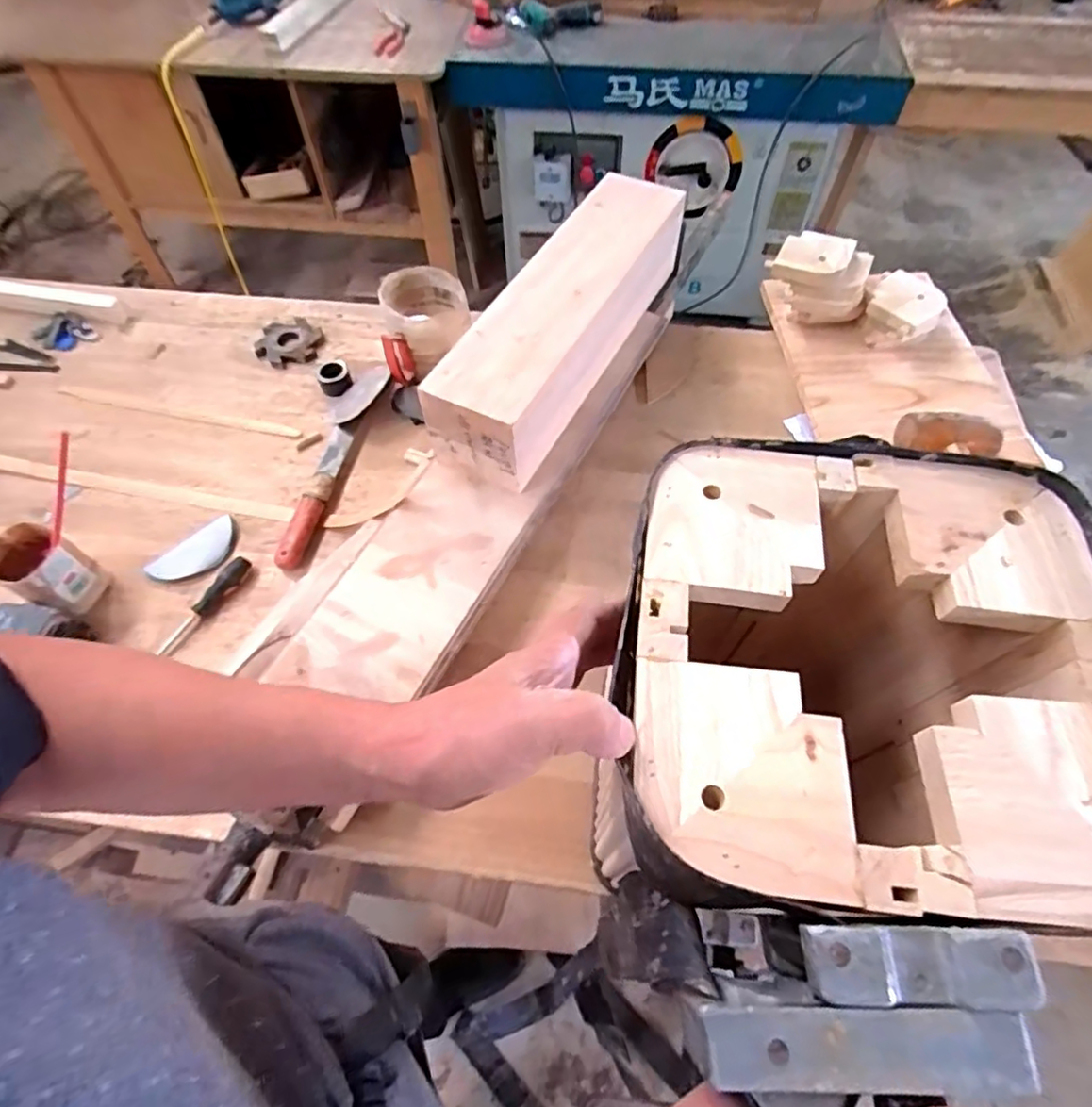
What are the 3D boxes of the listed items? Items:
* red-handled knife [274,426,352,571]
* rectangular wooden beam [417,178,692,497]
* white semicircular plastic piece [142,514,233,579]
[{"bbox_3d":[-0.302,-0.079,0.808,0.037,0.027,0.226,6,59,4],"label":"red-handled knife"},{"bbox_3d":[0.032,-0.305,0.796,0.139,0.107,0.484,23,62,14],"label":"rectangular wooden beam"},{"bbox_3d":[-0.436,0.000,0.764,0.108,0.011,0.050,-36,65,-19],"label":"white semicircular plastic piece"}]

